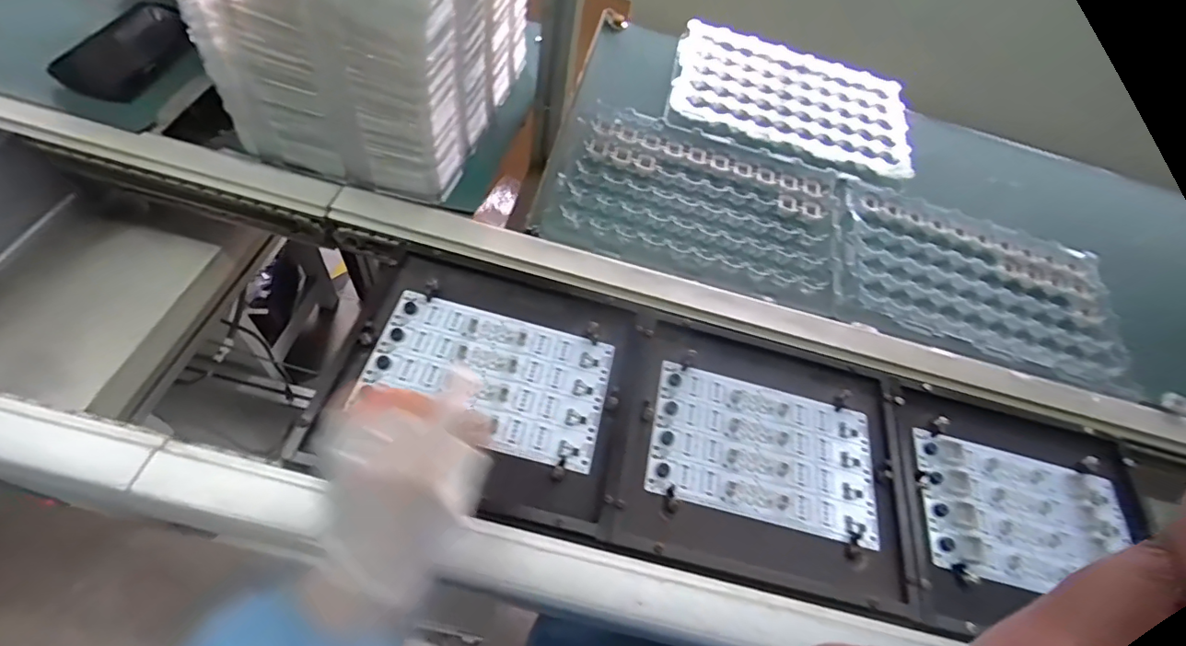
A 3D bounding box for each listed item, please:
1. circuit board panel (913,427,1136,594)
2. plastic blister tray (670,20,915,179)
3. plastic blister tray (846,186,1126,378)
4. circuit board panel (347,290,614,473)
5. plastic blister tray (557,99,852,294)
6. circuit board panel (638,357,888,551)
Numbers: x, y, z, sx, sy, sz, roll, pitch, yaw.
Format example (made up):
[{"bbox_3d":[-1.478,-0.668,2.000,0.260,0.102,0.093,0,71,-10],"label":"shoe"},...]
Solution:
[{"bbox_3d":[0.415,0.183,0.488,0.217,0.005,0.129,13,57,-3],"label":"circuit board panel"},{"bbox_3d":[0.289,-0.320,0.737,0.341,0.022,0.219,16,58,-5],"label":"plastic blister tray"},{"bbox_3d":[0.470,-0.057,0.623,0.330,0.011,0.209,17,57,1],"label":"plastic blister tray"},{"bbox_3d":[-0.091,0.046,0.469,0.210,0.005,0.122,16,55,-1],"label":"circuit board panel"},{"bbox_3d":[0.140,-0.156,0.617,0.330,0.018,0.219,16,60,-2],"label":"plastic blister tray"},{"bbox_3d":[0.159,0.117,0.477,0.211,0.004,0.125,16,56,-1],"label":"circuit board panel"}]

